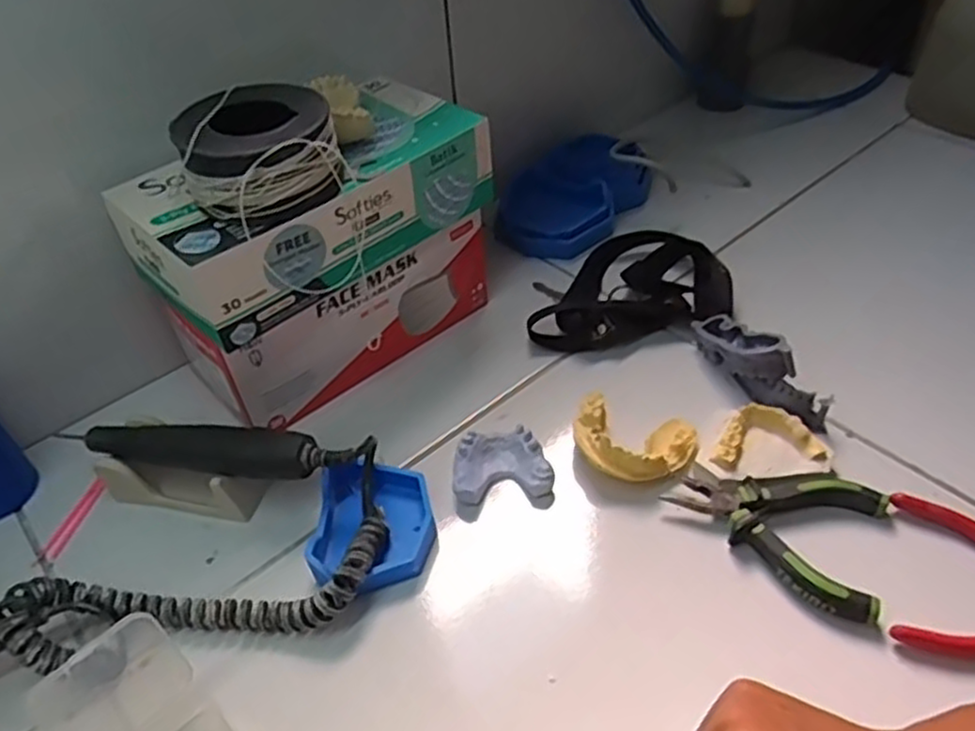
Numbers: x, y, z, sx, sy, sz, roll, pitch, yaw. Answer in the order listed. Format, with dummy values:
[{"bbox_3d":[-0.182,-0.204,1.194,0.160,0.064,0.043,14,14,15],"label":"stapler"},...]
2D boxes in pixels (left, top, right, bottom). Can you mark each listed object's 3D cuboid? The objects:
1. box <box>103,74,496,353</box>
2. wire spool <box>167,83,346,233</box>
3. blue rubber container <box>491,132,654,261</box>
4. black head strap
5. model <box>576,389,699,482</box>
[{"bbox_3d":[-0.107,-0.103,0.461,0.217,0.065,0.103,-32,49,-26],"label":"box"},{"bbox_3d":[-0.126,-0.121,0.407,0.082,0.050,0.076,-19,44,-14],"label":"wire spool"},{"bbox_3d":[0.071,-0.149,0.630,0.093,0.044,0.139,27,52,30],"label":"blue rubber container"},{"bbox_3d":[0.099,-0.067,0.552,0.143,0.027,0.115,-8,43,-2],"label":"black head strap"},{"bbox_3d":[0.088,0.044,0.439,0.072,0.020,0.055,7,44,13],"label":"model"}]

